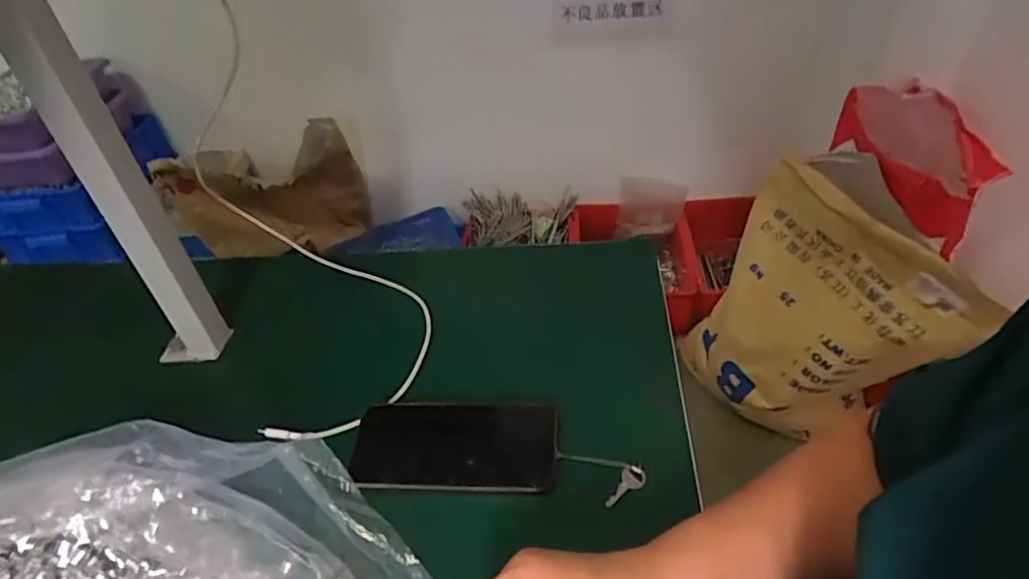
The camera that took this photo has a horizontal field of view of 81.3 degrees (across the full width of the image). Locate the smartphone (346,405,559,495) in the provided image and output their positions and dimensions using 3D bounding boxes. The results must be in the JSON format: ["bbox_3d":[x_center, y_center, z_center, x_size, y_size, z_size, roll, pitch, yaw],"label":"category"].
[{"bbox_3d":[-0.045,0.122,0.472,0.155,0.015,0.074,-2,41,6],"label":"smartphone"}]

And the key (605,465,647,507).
[{"bbox_3d":[0.081,0.145,0.441,0.037,0.006,0.016,-41,51,-17],"label":"key"}]

